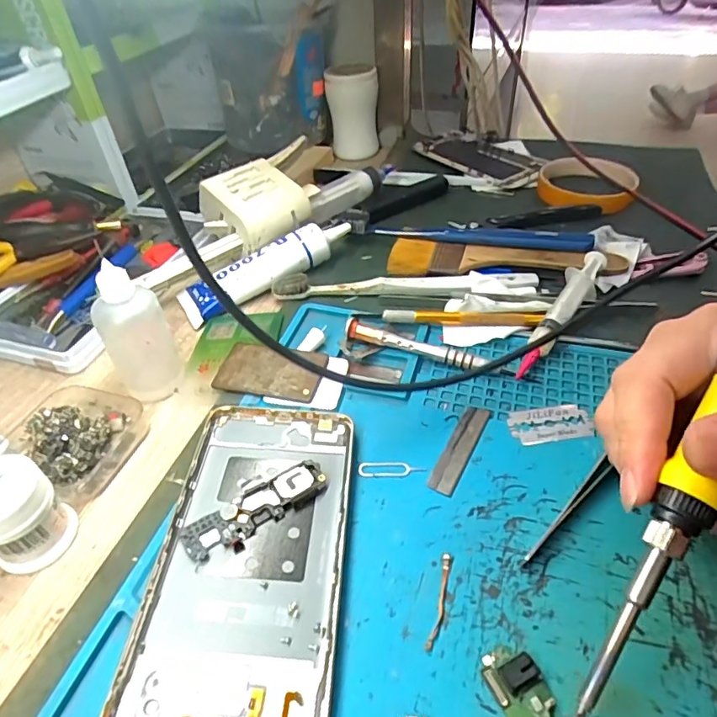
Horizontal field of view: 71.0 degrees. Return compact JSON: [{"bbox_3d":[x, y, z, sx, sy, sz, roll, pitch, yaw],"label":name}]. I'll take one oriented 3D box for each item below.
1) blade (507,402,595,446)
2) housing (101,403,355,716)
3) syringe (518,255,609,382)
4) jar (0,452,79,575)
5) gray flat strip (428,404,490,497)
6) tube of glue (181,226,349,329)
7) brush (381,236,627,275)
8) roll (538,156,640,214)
[{"bbox_3d":[0.100,0.033,0.262,0.041,0.004,0.024,-8,42,-4],"label":"blade"},{"bbox_3d":[-0.045,0.085,0.210,0.074,0.015,0.160,0,42,5],"label":"housing"},{"bbox_3d":[0.126,-0.028,0.307,0.019,0.025,0.111,24,49,28],"label":"syringe"},{"bbox_3d":[-0.150,0.066,0.219,0.030,0.041,0.034,24,49,28],"label":"jar"},{"bbox_3d":[0.051,0.043,0.254,0.013,0.004,0.057,18,47,23],"label":"gray flat strip"},{"bbox_3d":[-0.065,-0.069,0.364,0.130,0.029,0.040,-23,45,-19],"label":"tube of glue"},{"bbox_3d":[0.105,-0.075,0.368,0.164,0.008,0.043,1,43,6],"label":"brush"},{"bbox_3d":[0.203,-0.159,0.448,0.079,0.017,0.098,9,44,14],"label":"roll"}]

